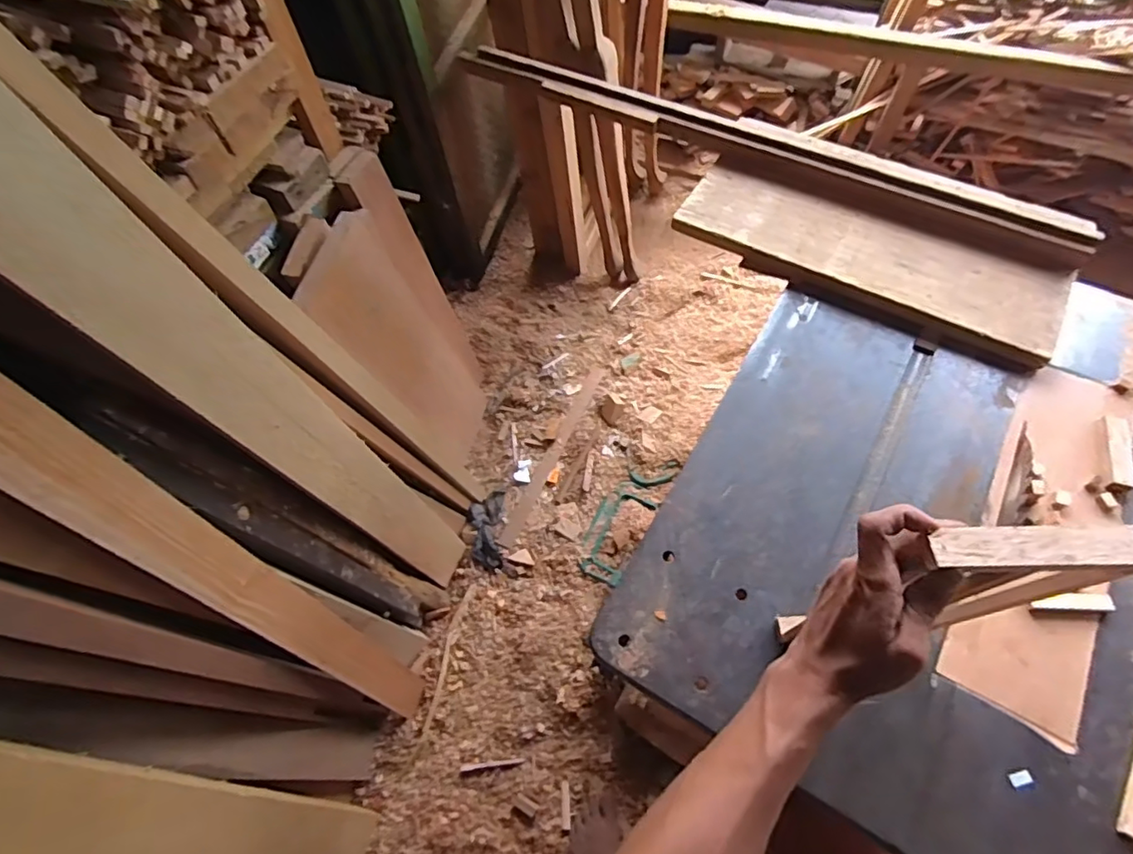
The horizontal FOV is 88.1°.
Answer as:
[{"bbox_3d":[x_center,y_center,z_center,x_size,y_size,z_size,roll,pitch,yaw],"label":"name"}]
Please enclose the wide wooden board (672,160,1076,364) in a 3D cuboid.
[{"bbox_3d":[0.427,-0.258,0.840,0.513,0.027,0.184,27,68,16],"label":"wide wooden board"}]

